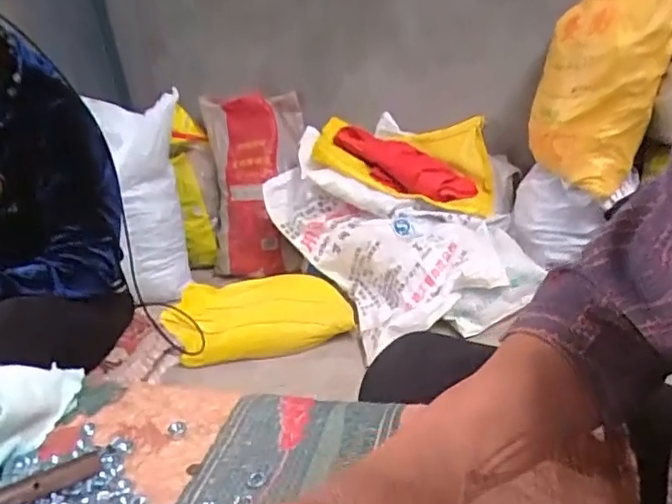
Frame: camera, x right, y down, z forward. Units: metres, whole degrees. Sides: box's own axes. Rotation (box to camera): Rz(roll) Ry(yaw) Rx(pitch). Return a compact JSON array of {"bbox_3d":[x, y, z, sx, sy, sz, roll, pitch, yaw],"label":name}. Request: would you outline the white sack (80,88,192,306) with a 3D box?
[{"bbox_3d":[-0.581,-0.160,1.761,0.278,0.618,0.160,-22,25,-31],"label":"white sack"}]

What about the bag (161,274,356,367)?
[{"bbox_3d":[-0.204,0.177,1.562,0.481,0.164,0.197,-10,21,-5],"label":"bag"}]

